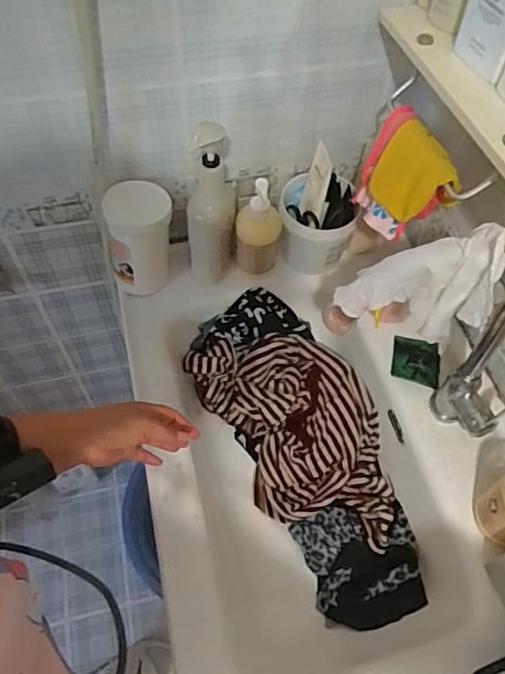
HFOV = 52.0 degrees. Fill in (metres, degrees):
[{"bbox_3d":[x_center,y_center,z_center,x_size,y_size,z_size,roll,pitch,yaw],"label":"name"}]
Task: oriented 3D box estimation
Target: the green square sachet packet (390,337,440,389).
[{"bbox_3d":[0.251,0.037,0.793,0.071,0.012,0.074,13,57,7],"label":"green square sachet packet"}]

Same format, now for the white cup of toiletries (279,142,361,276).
[{"bbox_3d":[0.106,-0.199,0.841,0.123,0.158,0.120,11,57,5],"label":"white cup of toiletries"}]

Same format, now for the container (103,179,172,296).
[{"bbox_3d":[-0.176,-0.156,0.822,0.097,0.156,0.089,1,56,-1],"label":"container"}]

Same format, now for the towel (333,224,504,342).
[{"bbox_3d":[0.175,-0.043,0.533,0.169,0.096,0.038,-15,26,31],"label":"towel"}]

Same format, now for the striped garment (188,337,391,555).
[{"bbox_3d":[0.081,0.137,0.827,0.231,0.088,0.395,-26,61,-18],"label":"striped garment"}]

